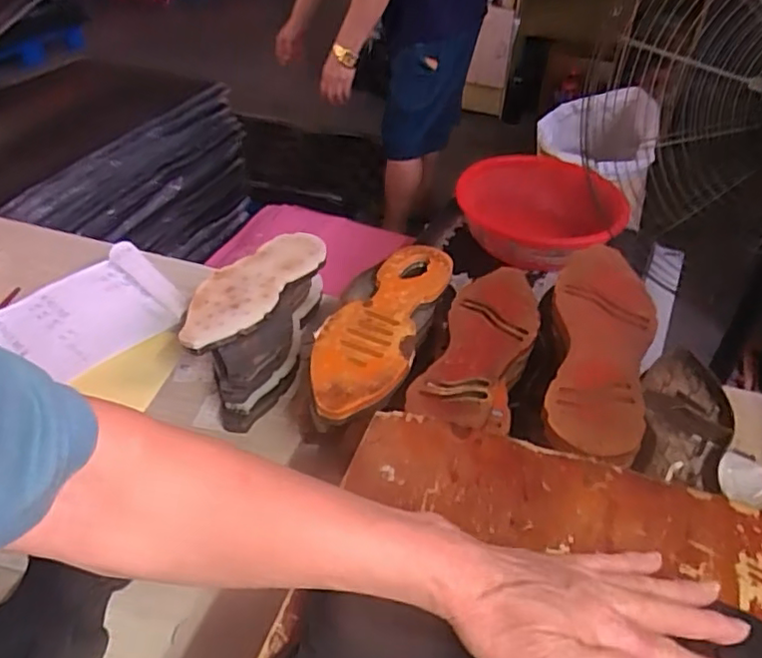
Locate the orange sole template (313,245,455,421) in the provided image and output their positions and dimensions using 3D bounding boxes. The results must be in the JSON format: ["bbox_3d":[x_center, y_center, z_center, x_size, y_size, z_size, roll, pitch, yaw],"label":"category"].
[{"bbox_3d":[0.001,-0.012,0.693,0.096,0.014,0.291,14,42,14],"label":"orange sole template"}]

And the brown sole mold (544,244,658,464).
[{"bbox_3d":[0.236,0.012,0.670,0.110,0.030,0.336,11,42,10],"label":"brown sole mold"}]

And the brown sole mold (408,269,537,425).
[{"bbox_3d":[0.112,0.010,0.678,0.093,0.029,0.261,15,43,15],"label":"brown sole mold"}]

